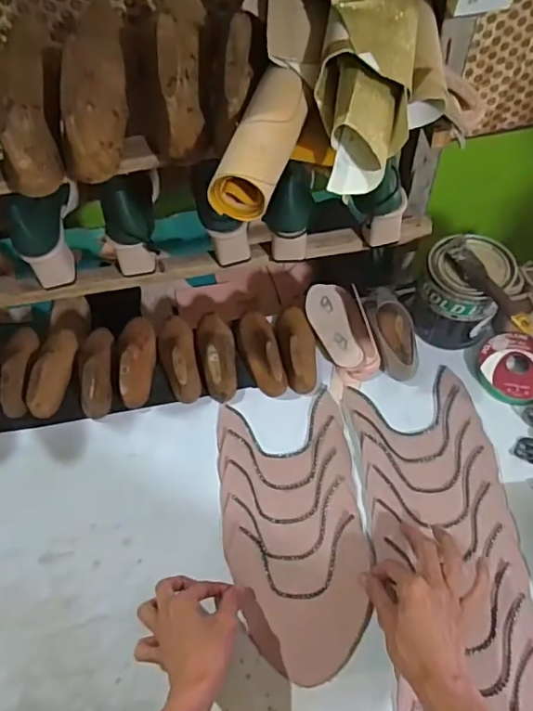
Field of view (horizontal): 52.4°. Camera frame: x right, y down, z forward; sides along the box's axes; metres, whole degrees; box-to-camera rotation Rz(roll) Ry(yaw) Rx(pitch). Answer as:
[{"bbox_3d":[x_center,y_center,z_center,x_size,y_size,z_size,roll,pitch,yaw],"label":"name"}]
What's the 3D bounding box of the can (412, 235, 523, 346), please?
[{"bbox_3d":[0.266,-0.085,0.720,0.115,0.125,0.109,-2,62,3],"label":"can"}]

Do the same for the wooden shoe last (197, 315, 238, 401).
[{"bbox_3d":[-0.069,-0.007,0.749,0.049,0.056,0.138,-12,62,-2],"label":"wooden shoe last"}]

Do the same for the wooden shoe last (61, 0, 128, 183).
[{"bbox_3d":[-0.175,-0.275,0.540,0.059,0.078,0.217,-3,62,3],"label":"wooden shoe last"}]

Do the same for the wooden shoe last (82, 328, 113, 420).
[{"bbox_3d":[-0.239,0.014,0.753,0.046,0.053,0.138,-6,62,1],"label":"wooden shoe last"}]

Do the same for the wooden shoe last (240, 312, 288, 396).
[{"bbox_3d":[-0.010,-0.011,0.750,0.052,0.048,0.136,-14,62,-3],"label":"wooden shoe last"}]

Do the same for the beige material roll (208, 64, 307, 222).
[{"bbox_3d":[-0.003,-0.182,0.463,0.052,0.046,0.135,15,64,12],"label":"beige material roll"}]

